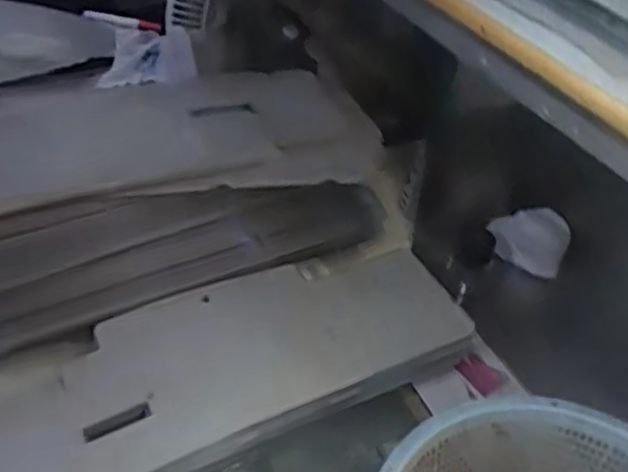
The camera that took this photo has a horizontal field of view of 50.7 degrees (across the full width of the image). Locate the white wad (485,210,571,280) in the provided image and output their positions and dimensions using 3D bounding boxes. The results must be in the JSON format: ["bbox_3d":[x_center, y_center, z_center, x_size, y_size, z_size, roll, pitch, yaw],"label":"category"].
[{"bbox_3d":[0.238,0.003,0.739,0.082,0.062,0.042,17,43,13],"label":"white wad"}]

